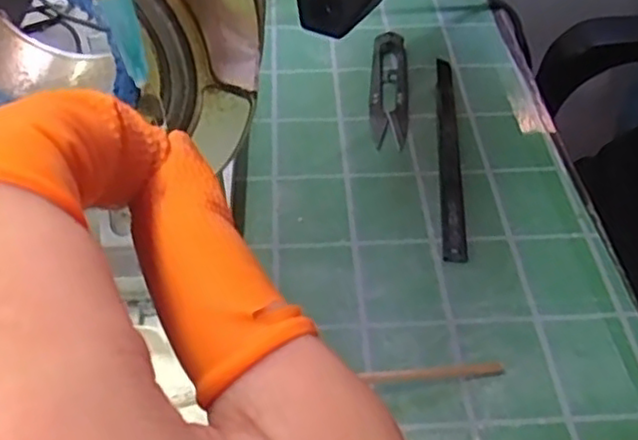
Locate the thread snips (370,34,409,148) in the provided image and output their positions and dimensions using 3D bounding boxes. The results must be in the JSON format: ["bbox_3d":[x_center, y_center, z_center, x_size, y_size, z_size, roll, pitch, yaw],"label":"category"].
[{"bbox_3d":[0.043,-0.082,0.415,0.022,0.006,0.106,3,47,3],"label":"thread snips"}]

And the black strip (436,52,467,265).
[{"bbox_3d":[0.072,-0.040,0.373,0.011,0.004,0.158,4,47,4],"label":"black strip"}]

